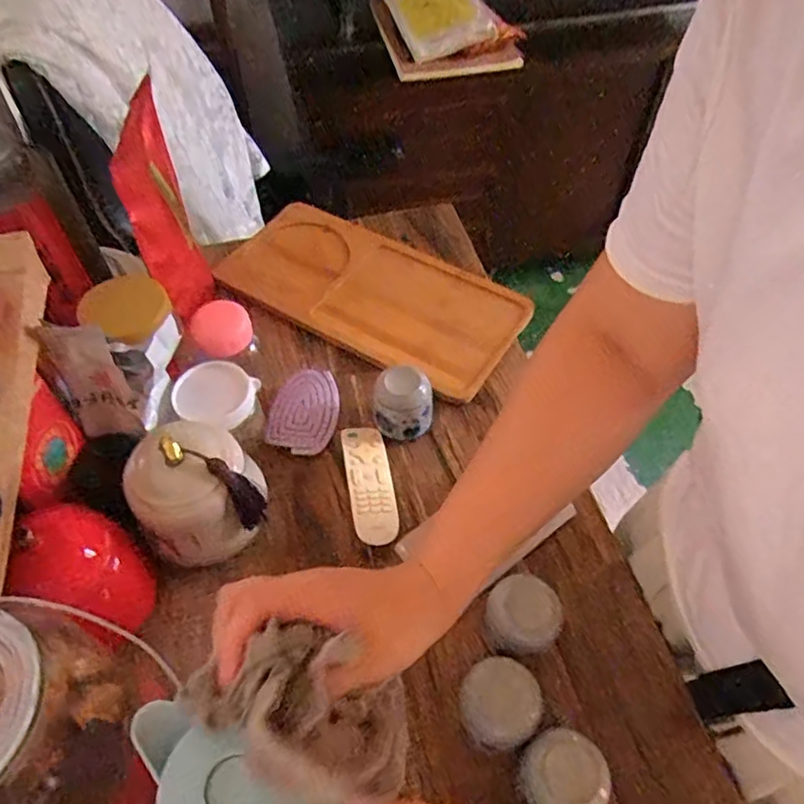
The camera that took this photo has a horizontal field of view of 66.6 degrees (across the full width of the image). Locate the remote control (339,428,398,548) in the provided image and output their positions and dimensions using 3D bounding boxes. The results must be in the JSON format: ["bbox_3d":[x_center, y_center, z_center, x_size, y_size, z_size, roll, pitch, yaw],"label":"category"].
[{"bbox_3d":[-0.035,0.085,0.656,0.046,0.028,0.143,-9,55,-6],"label":"remote control"}]

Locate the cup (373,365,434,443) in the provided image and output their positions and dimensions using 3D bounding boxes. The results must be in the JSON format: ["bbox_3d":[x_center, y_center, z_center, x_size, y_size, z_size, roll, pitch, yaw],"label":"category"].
[{"bbox_3d":[0.002,-0.002,0.682,0.063,0.064,0.068,0,54,0],"label":"cup"}]

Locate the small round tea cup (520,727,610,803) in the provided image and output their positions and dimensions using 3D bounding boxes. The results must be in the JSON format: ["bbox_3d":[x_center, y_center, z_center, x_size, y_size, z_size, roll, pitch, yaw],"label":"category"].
[{"bbox_3d":[0.119,0.273,0.446,0.056,0.035,0.058,0,54,0],"label":"small round tea cup"}]

